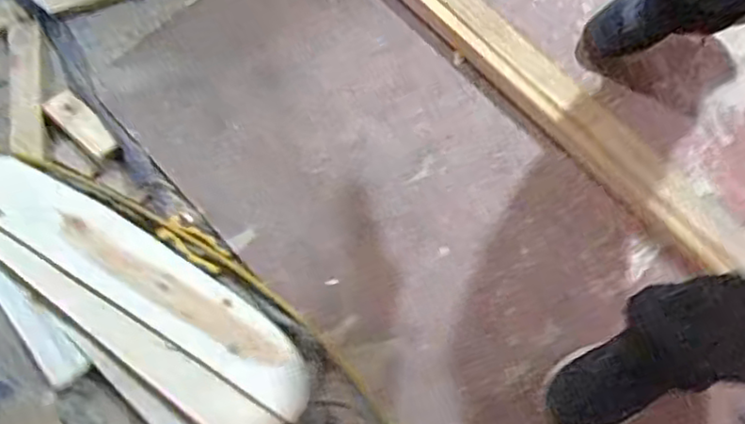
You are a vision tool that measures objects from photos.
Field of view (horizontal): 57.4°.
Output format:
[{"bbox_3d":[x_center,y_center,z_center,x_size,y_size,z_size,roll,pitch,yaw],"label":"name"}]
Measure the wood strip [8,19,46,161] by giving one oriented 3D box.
[{"bbox_3d":[-0.572,-0.202,1.116,0.055,0.024,0.266,-14,60,-7],"label":"wood strip"}]

